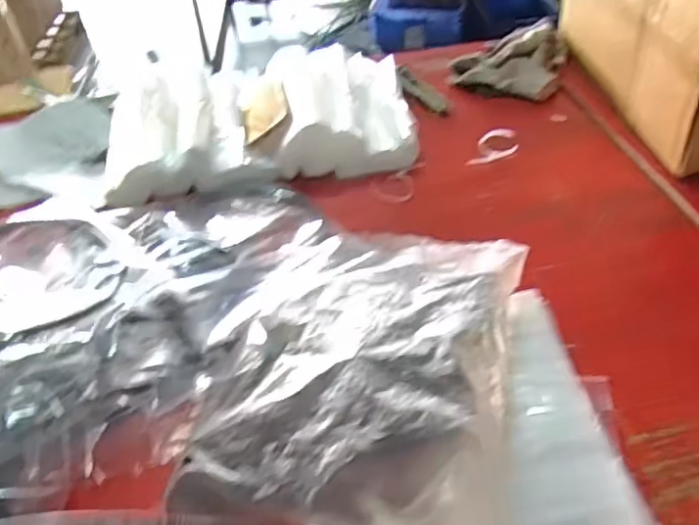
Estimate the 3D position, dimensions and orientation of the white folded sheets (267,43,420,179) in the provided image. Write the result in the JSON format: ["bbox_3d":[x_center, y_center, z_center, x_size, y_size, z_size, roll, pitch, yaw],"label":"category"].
[{"bbox_3d":[-0.016,-0.247,0.965,0.209,0.067,0.288,-7,44,-2],"label":"white folded sheets"}]

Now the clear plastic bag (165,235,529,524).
[{"bbox_3d":[0.012,0.081,0.612,0.292,0.067,0.381,7,45,12],"label":"clear plastic bag"}]

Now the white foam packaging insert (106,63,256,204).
[{"bbox_3d":[-0.257,-0.212,0.942,0.212,0.053,0.291,-9,44,-4],"label":"white foam packaging insert"}]

